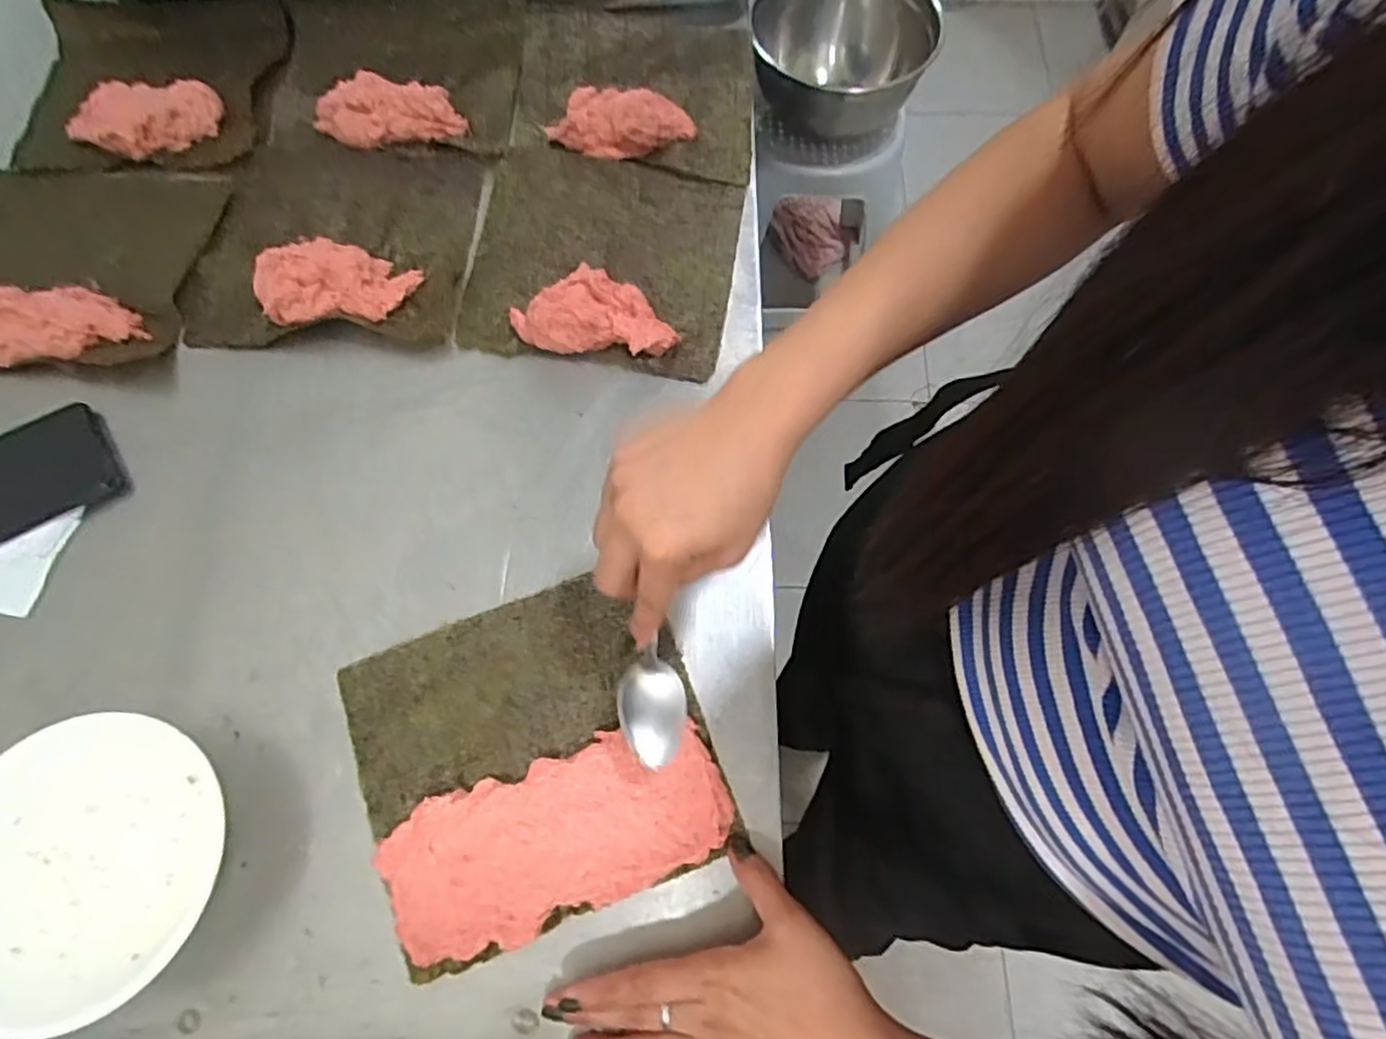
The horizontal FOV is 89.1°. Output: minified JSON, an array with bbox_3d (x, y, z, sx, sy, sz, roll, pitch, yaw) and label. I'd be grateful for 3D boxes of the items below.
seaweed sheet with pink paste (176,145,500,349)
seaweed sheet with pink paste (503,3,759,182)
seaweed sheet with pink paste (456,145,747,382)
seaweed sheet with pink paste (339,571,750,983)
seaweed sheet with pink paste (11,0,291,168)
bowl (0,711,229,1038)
[{"bbox_3d":[-0.276,-0.222,0.543,0.203,0.028,0.193,7,70,1],"label":"seaweed sheet with pink paste"},{"bbox_3d":[-0.051,-0.391,0.617,0.206,0.032,0.197,4,70,0],"label":"seaweed sheet with pink paste"},{"bbox_3d":[-0.070,-0.209,0.541,0.199,0.033,0.188,8,70,2],"label":"seaweed sheet with pink paste"},{"bbox_3d":[-0.093,0.136,0.417,0.196,0.012,0.180,-20,71,-8],"label":"seaweed sheet with pink paste"},{"bbox_3d":[-0.465,-0.375,0.590,0.210,0.033,0.161,4,70,0],"label":"seaweed sheet with pink paste"},{"bbox_3d":[-0.328,0.185,0.379,0.132,0.048,0.141,0,70,-1],"label":"bowl"}]

